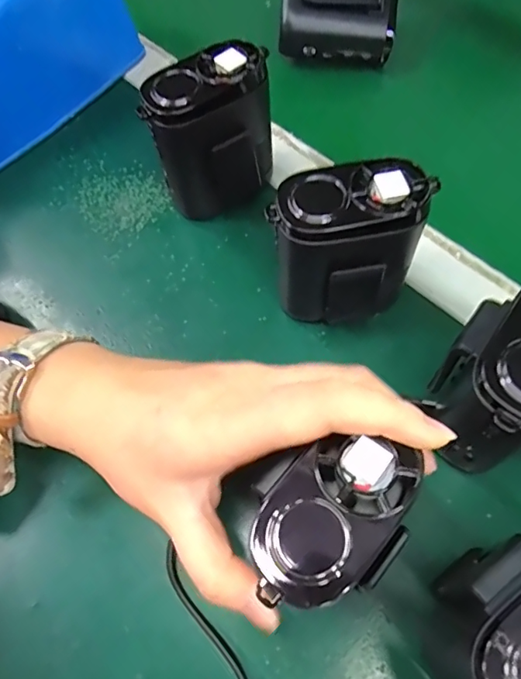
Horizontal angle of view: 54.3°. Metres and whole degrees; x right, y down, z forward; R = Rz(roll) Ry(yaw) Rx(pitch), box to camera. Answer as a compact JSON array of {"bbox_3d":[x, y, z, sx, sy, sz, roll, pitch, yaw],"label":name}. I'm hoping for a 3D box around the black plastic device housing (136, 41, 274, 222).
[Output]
[{"bbox_3d":[-0.027,-0.113,0.293,0.069,0.086,0.046,-38,68,-15],"label":"black plastic device housing"}]

